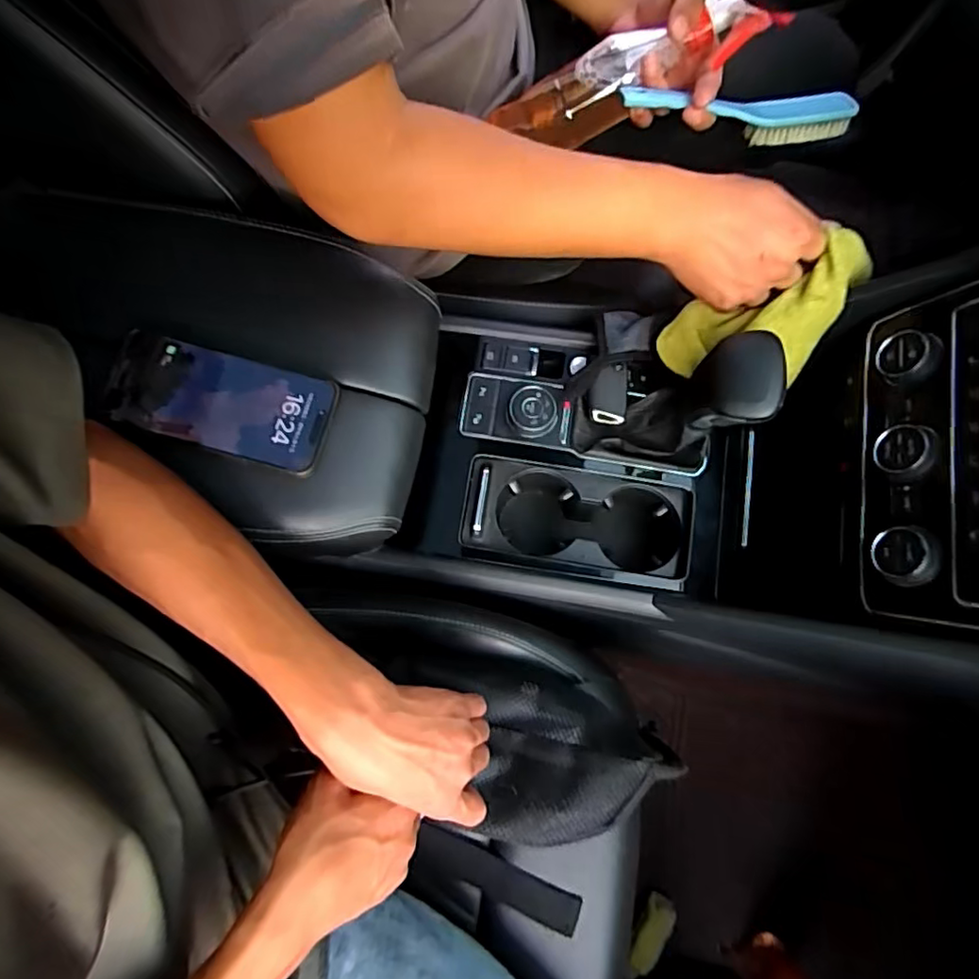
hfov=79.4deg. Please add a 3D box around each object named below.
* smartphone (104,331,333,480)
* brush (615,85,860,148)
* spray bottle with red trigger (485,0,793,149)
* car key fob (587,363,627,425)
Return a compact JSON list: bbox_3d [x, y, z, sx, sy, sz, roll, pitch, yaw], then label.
[{"bbox_3d":[-0.195,-0.063,0.429,0.156,0.005,0.073,14,79,-3],"label":"smartphone"},{"bbox_3d":[0.228,-0.343,0.540,0.216,0.048,0.038,-7,78,-1],"label":"brush"},{"bbox_3d":[0.125,-0.377,0.543,0.256,0.055,0.065,-11,78,20],"label":"spray bottle with red trigger"},{"bbox_3d":[0.112,-0.090,0.557,0.036,0.020,0.057,9,79,2],"label":"car key fob"}]

